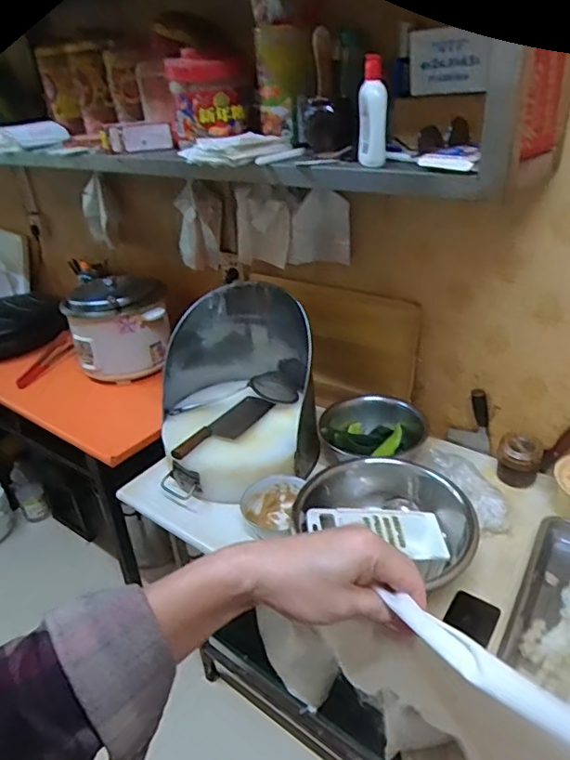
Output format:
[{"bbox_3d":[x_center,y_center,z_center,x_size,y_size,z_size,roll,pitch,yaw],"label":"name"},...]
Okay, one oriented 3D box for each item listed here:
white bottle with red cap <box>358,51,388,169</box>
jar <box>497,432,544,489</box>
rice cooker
[{"bbox_3d":[0.132,-0.403,0.805,0.039,0.142,0.050,-2,30,5],"label":"white bottle with red cap"},{"bbox_3d":[0.521,0.173,1.182,0.087,0.090,0.089,10,33,23],"label":"jar"},{"bbox_3d":[-0.483,-0.153,1.572,0.277,0.290,0.263,-12,31,-12],"label":"rice cooker"}]

